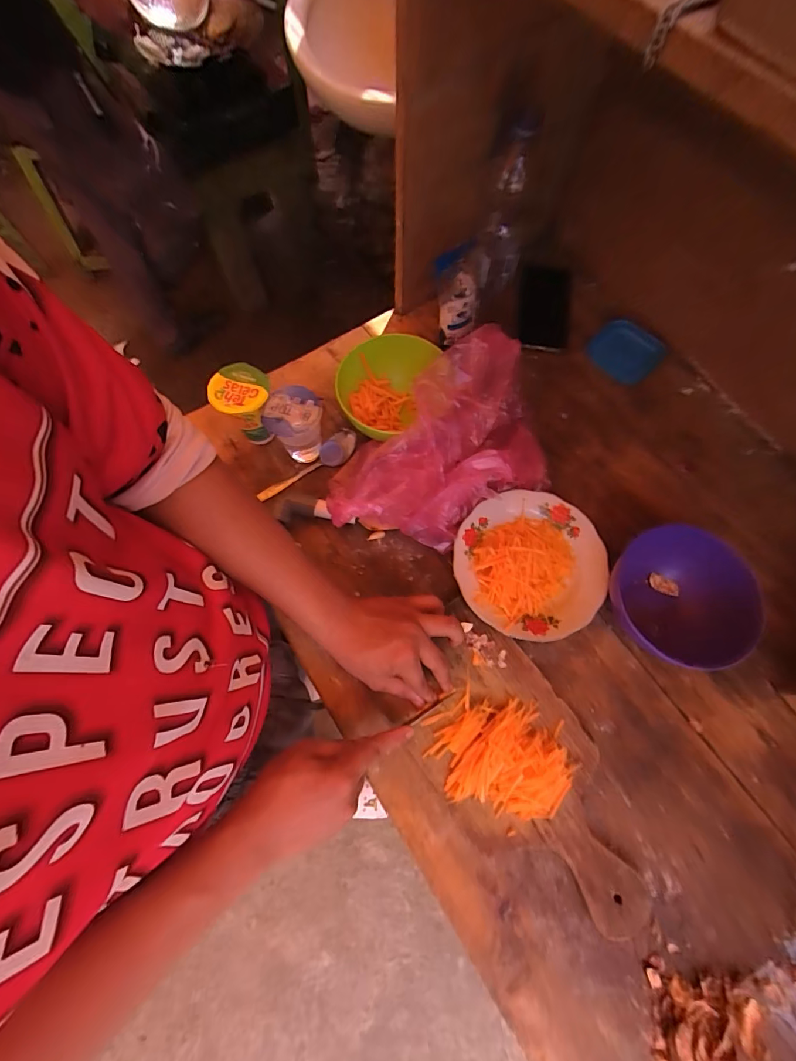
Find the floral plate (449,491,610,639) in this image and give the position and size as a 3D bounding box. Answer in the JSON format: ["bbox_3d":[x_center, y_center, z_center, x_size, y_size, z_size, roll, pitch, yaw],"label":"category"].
[{"bbox_3d":[0.157,0.040,0.518,0.169,0.037,0.175,0,70,0],"label":"floral plate"}]

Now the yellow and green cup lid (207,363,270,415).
[{"bbox_3d":[-0.194,-0.173,0.519,0.068,0.010,0.068,2,75,-6],"label":"yellow and green cup lid"}]

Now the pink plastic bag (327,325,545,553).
[{"bbox_3d":[0.050,-0.094,0.511,0.284,0.135,0.185,-22,70,-5],"label":"pink plastic bag"}]

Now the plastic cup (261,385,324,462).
[{"bbox_3d":[-0.128,-0.133,0.558,0.073,0.088,0.067,-1,70,3],"label":"plastic cup"}]

